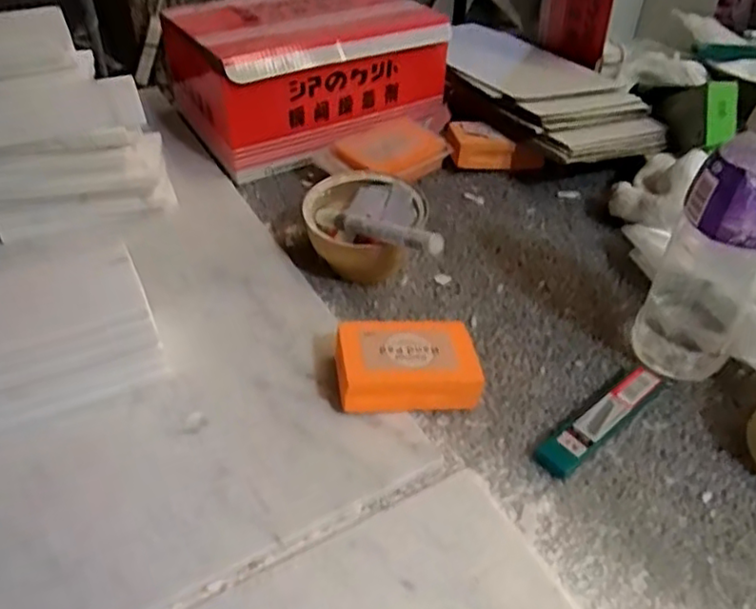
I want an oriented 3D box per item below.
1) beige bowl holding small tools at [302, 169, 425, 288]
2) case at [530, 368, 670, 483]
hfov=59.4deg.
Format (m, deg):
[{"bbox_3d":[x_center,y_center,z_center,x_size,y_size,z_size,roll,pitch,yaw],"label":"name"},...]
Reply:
[{"bbox_3d":[-0.011,-0.066,0.549,0.092,0.057,0.091,1,44,-1],"label":"beige bowl holding small tools"},{"bbox_3d":[0.150,0.077,0.442,0.113,0.011,0.024,-29,51,-28],"label":"case"}]

